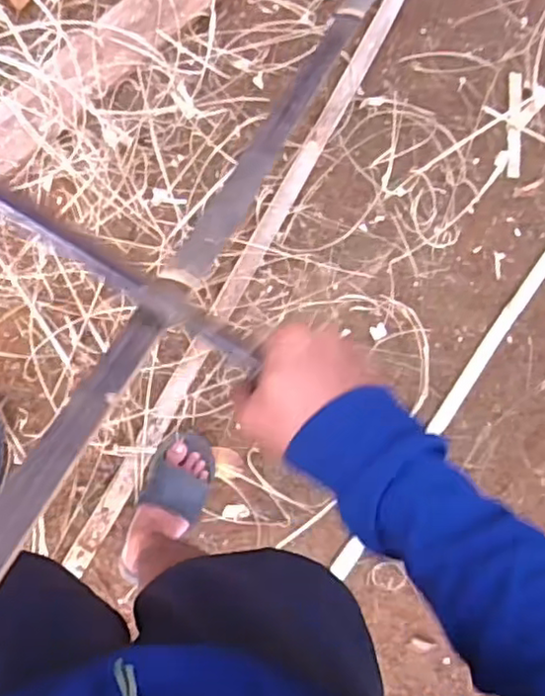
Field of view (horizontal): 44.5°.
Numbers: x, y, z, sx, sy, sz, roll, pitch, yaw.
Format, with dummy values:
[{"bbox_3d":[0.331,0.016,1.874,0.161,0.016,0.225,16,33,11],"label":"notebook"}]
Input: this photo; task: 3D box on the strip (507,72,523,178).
[{"bbox_3d":[0.498,-0.459,1.369,0.032,0.009,0.209,2,89,-10],"label":"strip"}]

